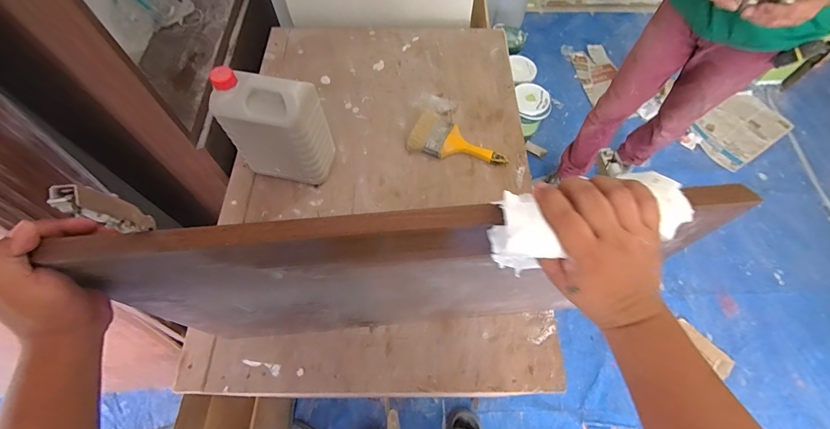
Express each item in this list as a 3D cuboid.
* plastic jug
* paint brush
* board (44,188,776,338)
[{"bbox_3d":[-0.264,-0.161,0.707,0.165,0.234,0.093,14,63,6],"label":"plastic jug"},{"bbox_3d":[0.099,-0.157,0.828,0.216,0.030,0.104,22,64,10],"label":"paint brush"},{"bbox_3d":[-0.012,0.095,0.483,0.629,0.377,0.023,-4,62,-3],"label":"board"}]

